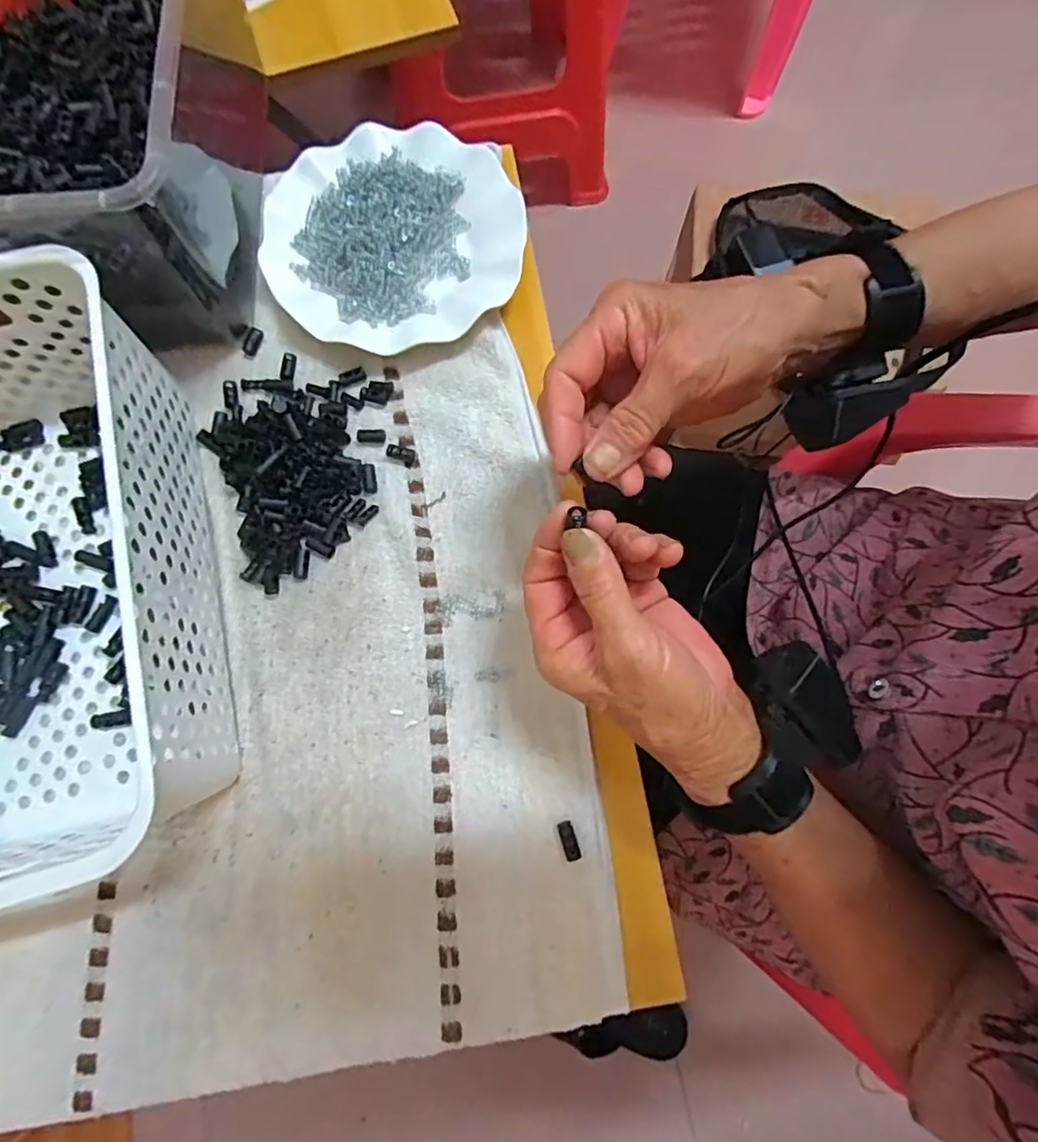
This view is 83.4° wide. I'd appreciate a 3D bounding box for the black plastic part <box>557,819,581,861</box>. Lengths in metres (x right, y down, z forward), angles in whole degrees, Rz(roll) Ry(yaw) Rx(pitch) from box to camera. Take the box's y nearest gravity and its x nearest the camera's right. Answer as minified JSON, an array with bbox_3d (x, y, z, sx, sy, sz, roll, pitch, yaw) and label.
[{"bbox_3d":[0.029,0.157,0.339,0.008,0.008,0.021,-18,77,-3],"label":"black plastic part"}]

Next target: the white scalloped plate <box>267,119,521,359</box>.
[{"bbox_3d":[-0.090,-0.239,0.425,0.181,0.024,0.177,0,77,0],"label":"white scalloped plate"}]

